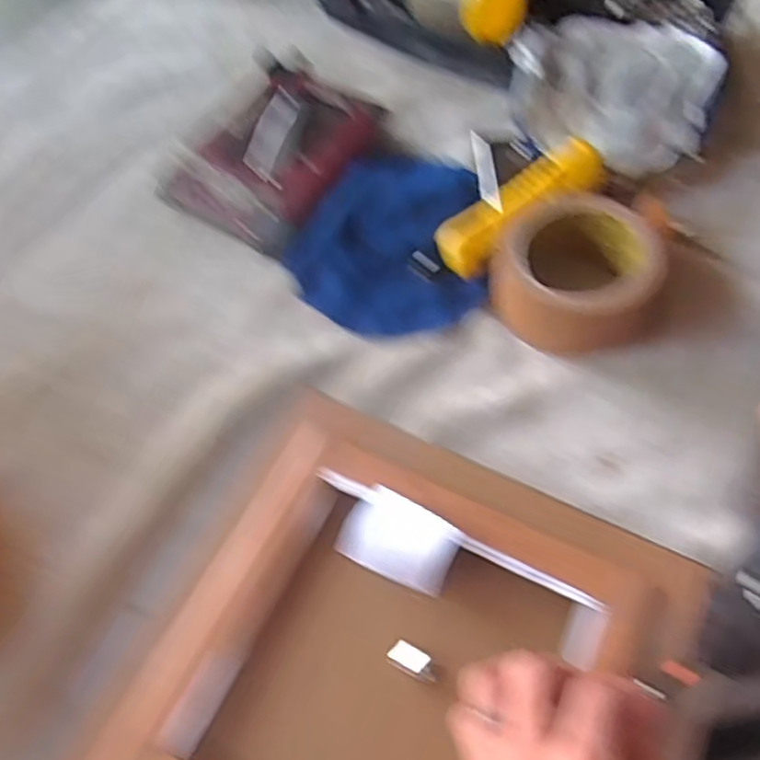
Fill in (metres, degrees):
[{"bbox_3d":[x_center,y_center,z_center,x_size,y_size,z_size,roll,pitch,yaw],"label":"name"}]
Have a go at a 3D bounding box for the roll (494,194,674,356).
[{"bbox_3d":[0.127,-0.073,0.468,0.102,0.051,0.110,-2,56,3],"label":"roll"}]

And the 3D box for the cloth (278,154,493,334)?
[{"bbox_3d":[0.005,-0.106,0.526,0.134,0.024,0.163,3,57,6],"label":"cloth"}]

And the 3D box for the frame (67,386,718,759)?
[{"bbox_3d":[0.005,0.144,0.354,0.240,0.020,0.246,22,60,17],"label":"frame"}]

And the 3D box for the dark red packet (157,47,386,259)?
[{"bbox_3d":[-0.083,-0.182,0.567,0.119,0.021,0.164,25,61,19],"label":"dark red packet"}]

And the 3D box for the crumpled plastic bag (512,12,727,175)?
[{"bbox_3d":[0.177,-0.222,0.558,0.148,0.059,0.146,21,60,17],"label":"crumpled plastic bag"}]

